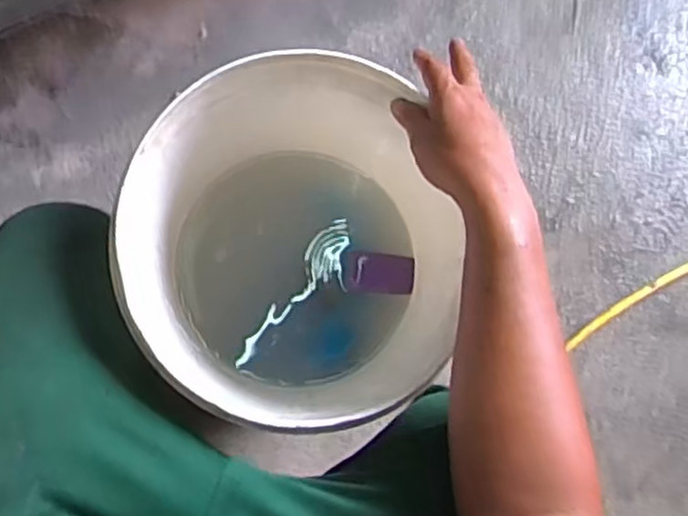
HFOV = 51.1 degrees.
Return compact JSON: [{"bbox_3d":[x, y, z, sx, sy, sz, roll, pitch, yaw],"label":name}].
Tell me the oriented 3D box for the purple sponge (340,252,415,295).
[{"bbox_3d":[0.040,0.018,0.836,0.081,0.014,0.048,4,84,-6],"label":"purple sponge"}]

